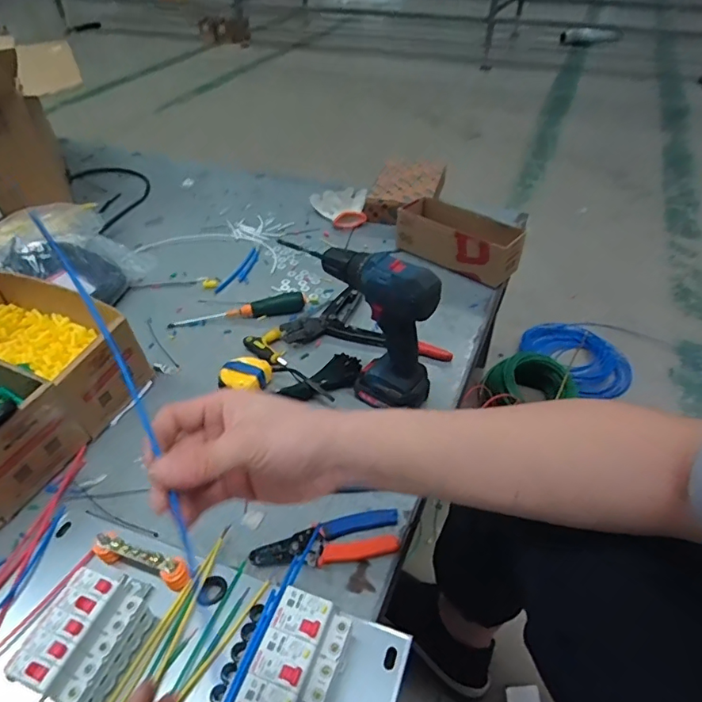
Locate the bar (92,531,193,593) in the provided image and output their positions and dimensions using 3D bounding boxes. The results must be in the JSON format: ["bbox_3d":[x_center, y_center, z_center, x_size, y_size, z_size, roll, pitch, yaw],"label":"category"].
[{"bbox_3d":[-0.212,0.209,0.512,0.102,0.043,0.023,13,45,14],"label":"bar"}]

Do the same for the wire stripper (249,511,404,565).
[{"bbox_3d":[-0.026,0.205,0.548,0.157,0.010,0.048,-6,43,-5],"label":"wire stripper"}]

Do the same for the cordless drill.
[{"bbox_3d":[0.021,-0.035,0.668,0.194,0.223,0.067,31,52,31],"label":"cordless drill"}]

